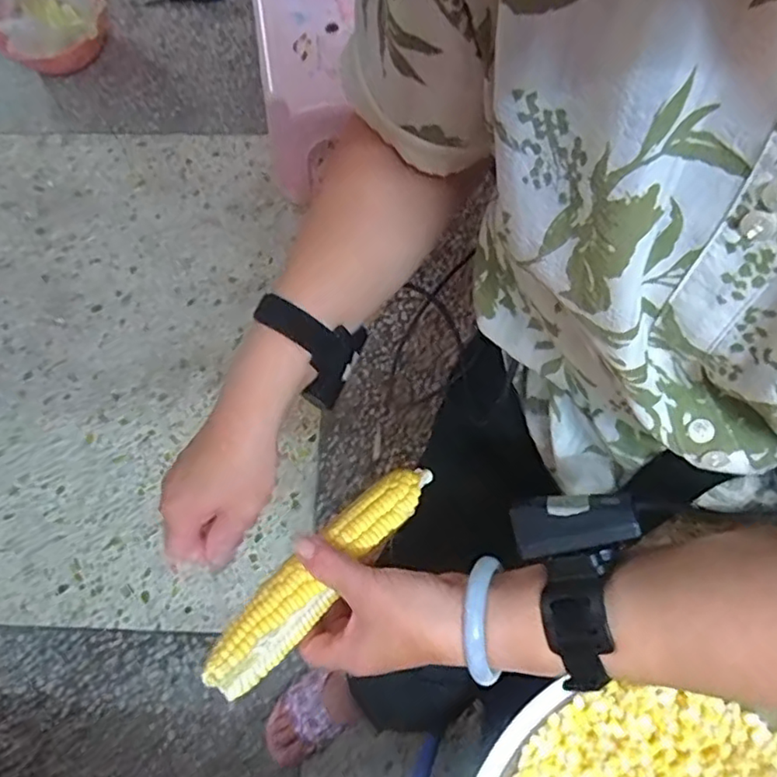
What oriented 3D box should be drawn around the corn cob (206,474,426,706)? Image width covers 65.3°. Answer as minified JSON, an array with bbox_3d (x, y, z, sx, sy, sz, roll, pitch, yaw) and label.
[{"bbox_3d":[-0.042,0.120,0.415,0.037,0.036,0.197,41,66,13],"label":"corn cob"}]

